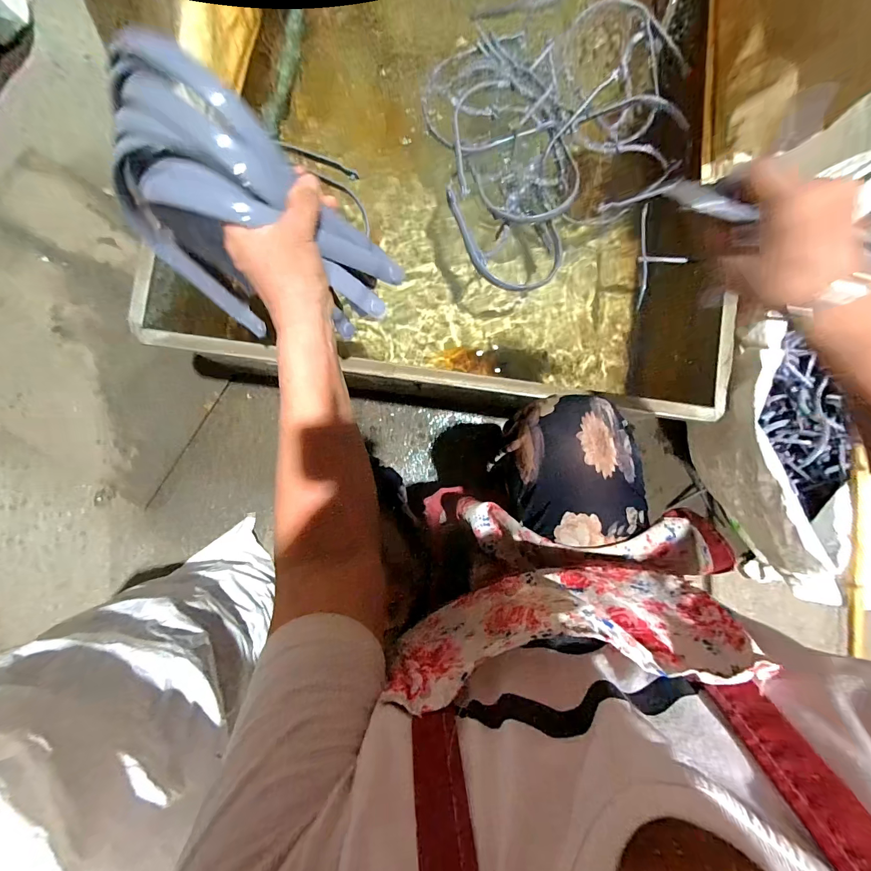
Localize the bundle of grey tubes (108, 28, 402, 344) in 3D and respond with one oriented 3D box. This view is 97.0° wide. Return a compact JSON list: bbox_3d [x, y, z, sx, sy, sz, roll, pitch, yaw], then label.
[{"bbox_3d":[-0.160,-0.170,0.349,0.224,0.203,0.125,32,86,0],"label":"bundle of grey tubes"}]

